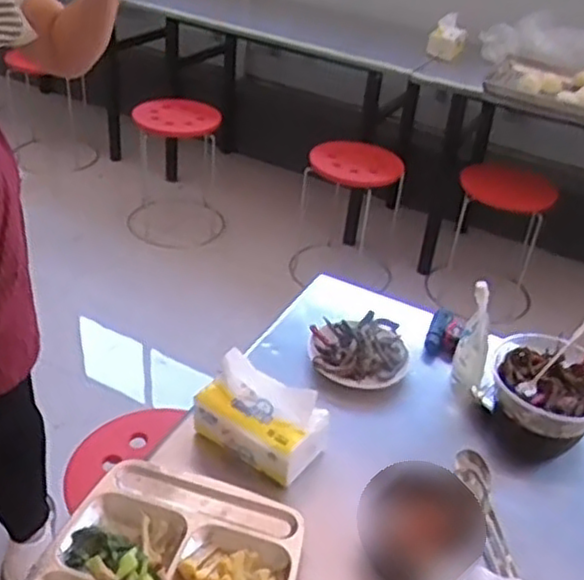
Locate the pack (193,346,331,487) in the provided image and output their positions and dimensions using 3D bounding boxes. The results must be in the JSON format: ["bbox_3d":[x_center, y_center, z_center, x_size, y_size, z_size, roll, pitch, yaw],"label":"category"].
[{"bbox_3d":[-0.035,0.152,0.895,0.150,0.084,0.101,26,39,26],"label":"pack"}]

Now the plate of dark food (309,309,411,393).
[{"bbox_3d":[0.099,0.086,1.068,0.142,0.042,0.133,4,35,-3],"label":"plate of dark food"}]

